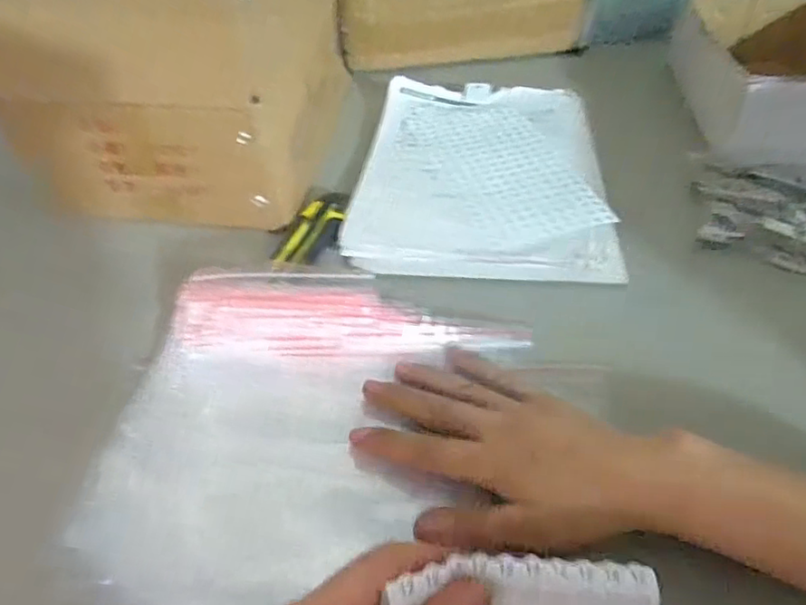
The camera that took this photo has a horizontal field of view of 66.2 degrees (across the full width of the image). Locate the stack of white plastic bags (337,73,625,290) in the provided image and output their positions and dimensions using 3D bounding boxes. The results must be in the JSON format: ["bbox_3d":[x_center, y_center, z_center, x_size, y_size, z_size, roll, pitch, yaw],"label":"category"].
[{"bbox_3d":[0.077,-0.139,0.615,0.231,0.014,0.312,3,45,4],"label":"stack of white plastic bags"}]

